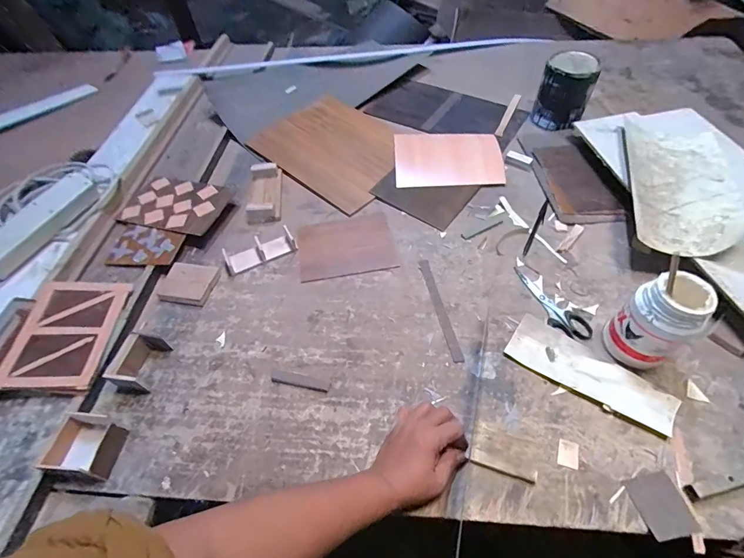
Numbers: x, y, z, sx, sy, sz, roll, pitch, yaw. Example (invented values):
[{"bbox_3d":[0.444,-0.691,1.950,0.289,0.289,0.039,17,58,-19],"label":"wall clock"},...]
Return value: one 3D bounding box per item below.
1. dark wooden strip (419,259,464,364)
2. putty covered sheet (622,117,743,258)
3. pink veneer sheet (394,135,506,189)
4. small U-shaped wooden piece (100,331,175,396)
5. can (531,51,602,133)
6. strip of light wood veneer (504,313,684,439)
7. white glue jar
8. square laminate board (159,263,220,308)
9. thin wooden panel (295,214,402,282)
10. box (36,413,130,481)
[{"bbox_3d":[0.107,0.045,0.608,0.015,0.004,0.190,-11,55,-4],"label":"dark wooden strip"},{"bbox_3d":[0.539,-0.170,0.666,0.169,0.038,0.321,10,53,11],"label":"putty covered sheet"},{"bbox_3d":[0.159,-0.250,0.803,0.219,0.018,0.167,2,55,5],"label":"pink veneer sheet"},{"bbox_3d":[-0.333,0.115,0.546,0.052,0.042,0.085,6,55,8],"label":"small U-shaped wooden piece"},{"bbox_3d":[0.419,-0.405,0.840,0.103,0.134,0.102,-1,54,2],"label":"can"},{"bbox_3d":[0.300,0.130,0.530,0.214,0.008,0.074,31,62,22],"label":"strip of light wood veneer"},{"bbox_3d":[0.371,0.052,0.498,0.074,0.149,0.075,-1,54,2],"label":"white glue jar"},{"bbox_3d":[-0.302,0.007,0.637,0.083,0.020,0.074,8,55,8],"label":"square laminate board"},{"bbox_3d":[-0.047,-0.060,0.685,0.168,0.009,0.130,-11,55,-5],"label":"thin wooden panel"},{"bbox_3d":[-0.360,0.209,0.483,0.080,0.041,0.065,4,55,6],"label":"box"}]

